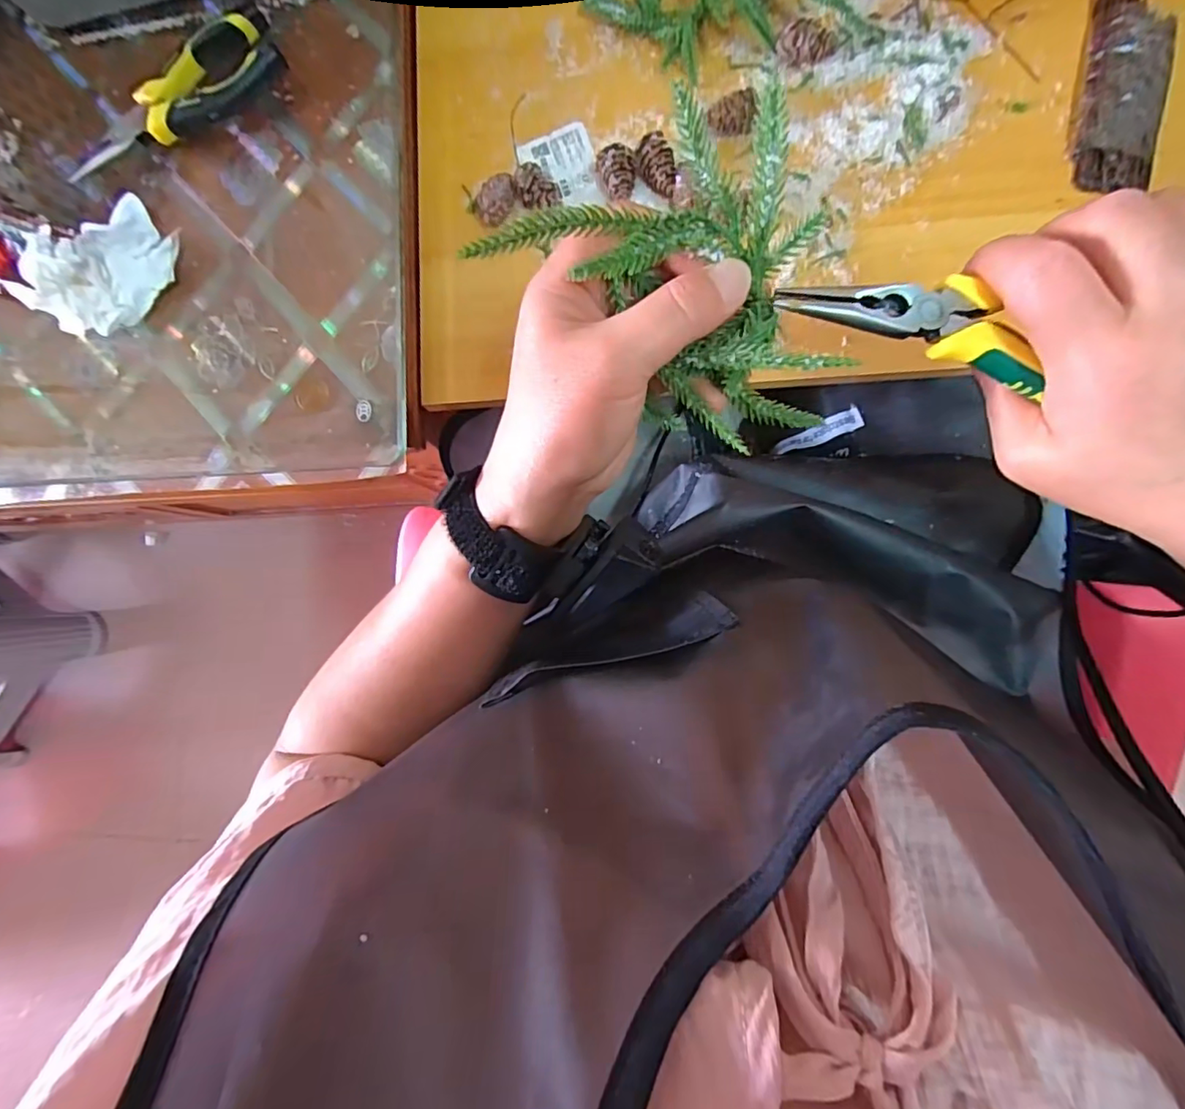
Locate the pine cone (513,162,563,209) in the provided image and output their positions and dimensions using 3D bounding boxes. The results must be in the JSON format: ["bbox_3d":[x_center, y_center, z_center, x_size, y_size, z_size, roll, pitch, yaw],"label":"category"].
[{"bbox_3d":[-0.036,-0.239,0.370,0.031,0.022,0.021,41,92,7],"label":"pine cone"}]

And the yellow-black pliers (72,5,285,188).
[{"bbox_3d":[-0.267,-0.288,0.359,0.153,0.022,0.052,-41,84,3],"label":"yellow-black pliers"}]

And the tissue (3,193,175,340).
[{"bbox_3d":[-0.306,-0.180,0.346,0.088,0.049,0.054,-39,85,3],"label":"tissue"}]

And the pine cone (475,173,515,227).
[{"bbox_3d":[-0.063,-0.233,0.372,0.022,0.023,0.037,12,89,7],"label":"pine cone"}]

